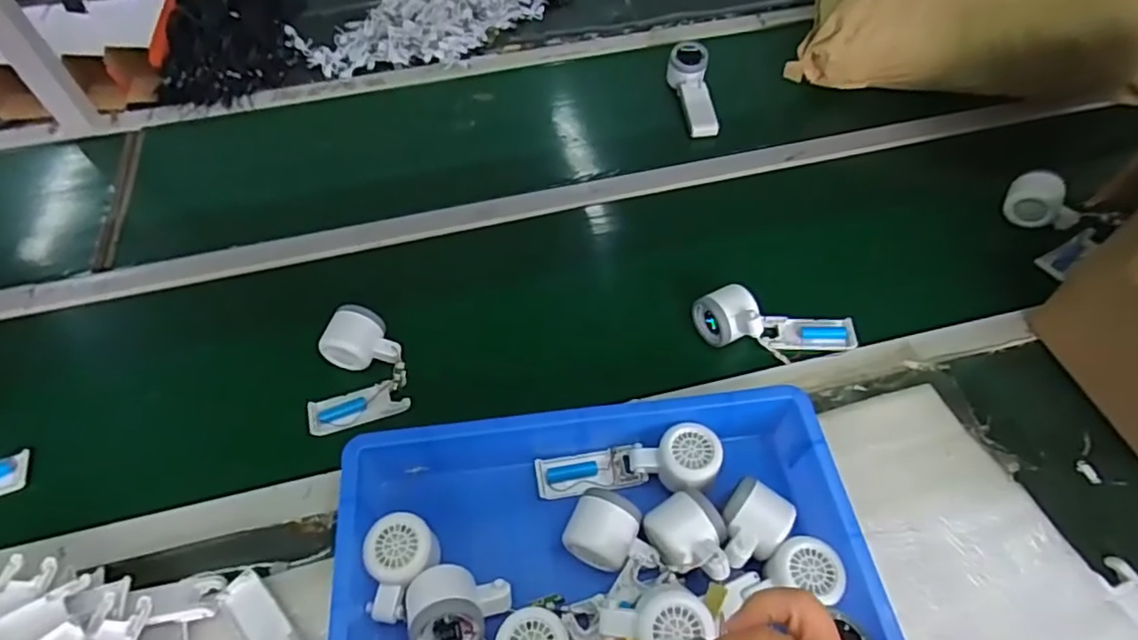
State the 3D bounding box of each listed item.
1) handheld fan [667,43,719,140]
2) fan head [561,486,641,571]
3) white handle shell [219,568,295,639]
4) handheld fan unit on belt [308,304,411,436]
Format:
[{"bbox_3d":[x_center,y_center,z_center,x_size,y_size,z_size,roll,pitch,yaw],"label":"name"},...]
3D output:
[{"bbox_3d":[0.192,-0.347,0.961,0.057,0.051,0.166,-7,68,-4],"label":"handheld fan"},{"bbox_3d":[0.031,0.186,0.560,0.059,0.045,0.059,21,57,16],"label":"fan head"},{"bbox_3d":[-0.264,0.264,0.544,0.033,0.013,0.102,-39,62,-24],"label":"white handle shell"},{"bbox_3d":[-0.239,0.051,0.692,0.106,0.051,0.123,-17,55,-11],"label":"handheld fan unit on belt"}]

